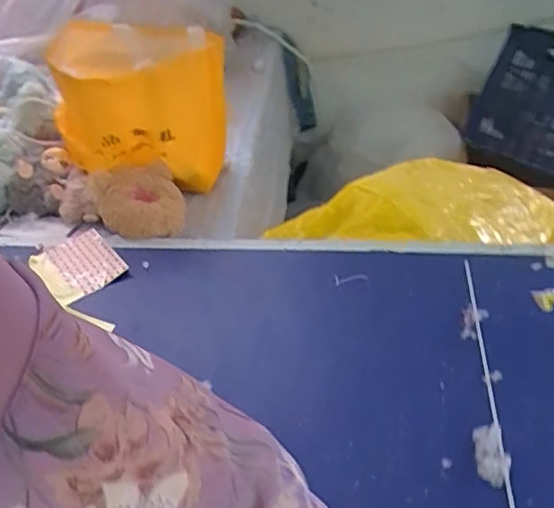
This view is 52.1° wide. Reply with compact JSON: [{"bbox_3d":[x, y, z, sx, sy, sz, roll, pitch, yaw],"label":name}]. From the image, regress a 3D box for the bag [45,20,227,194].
[{"bbox_3d":[-0.207,-0.210,0.856,0.250,0.235,0.161,-6,38,0],"label":"bag"}]

